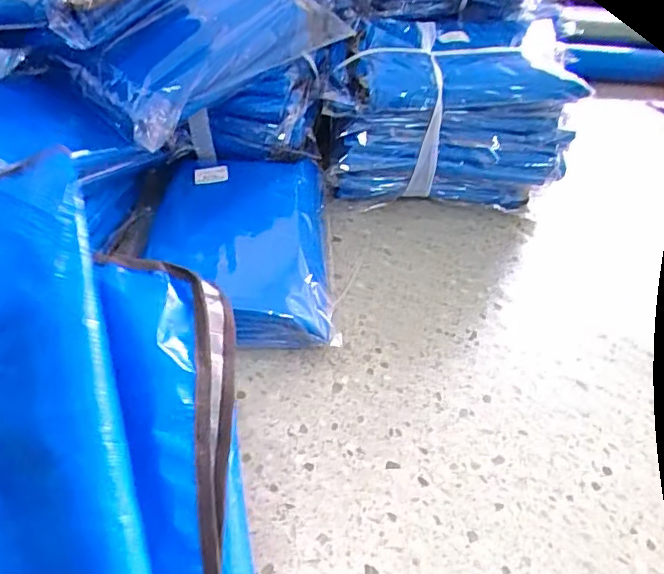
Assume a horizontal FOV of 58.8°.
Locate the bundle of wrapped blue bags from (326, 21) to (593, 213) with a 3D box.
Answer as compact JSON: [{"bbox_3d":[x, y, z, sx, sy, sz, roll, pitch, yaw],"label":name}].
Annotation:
[{"bbox_3d":[0.140,-0.236,0.805,0.320,0.205,0.218,1,42,-8],"label":"bundle of wrapped blue bags"}]

